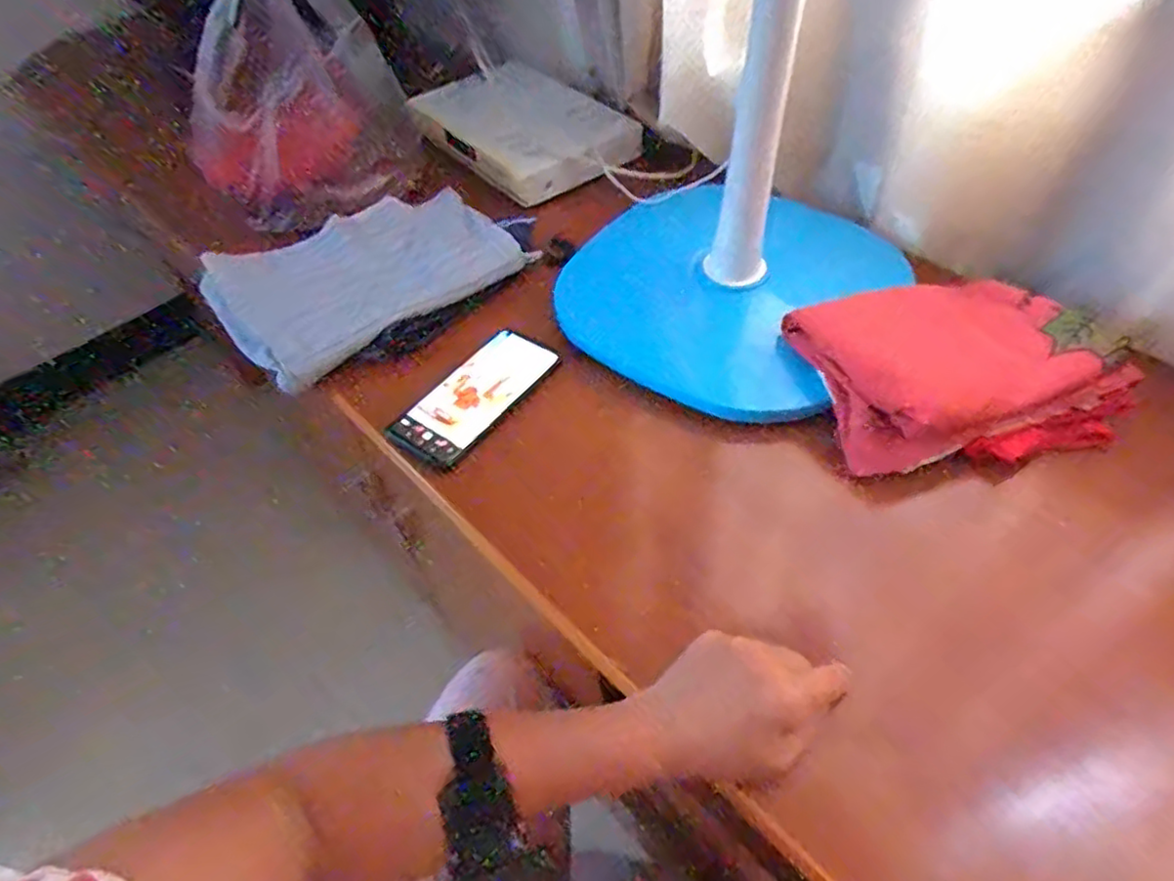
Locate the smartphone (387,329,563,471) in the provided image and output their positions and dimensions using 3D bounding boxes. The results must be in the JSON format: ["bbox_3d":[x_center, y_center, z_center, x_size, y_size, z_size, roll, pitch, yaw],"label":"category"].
[{"bbox_3d":[-0.098,-0.042,0.592,0.073,0.012,0.159,30,58,22],"label":"smartphone"}]

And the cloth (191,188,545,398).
[{"bbox_3d":[-0.232,-0.176,0.691,0.292,0.042,0.194,-35,55,-22],"label":"cloth"}]

